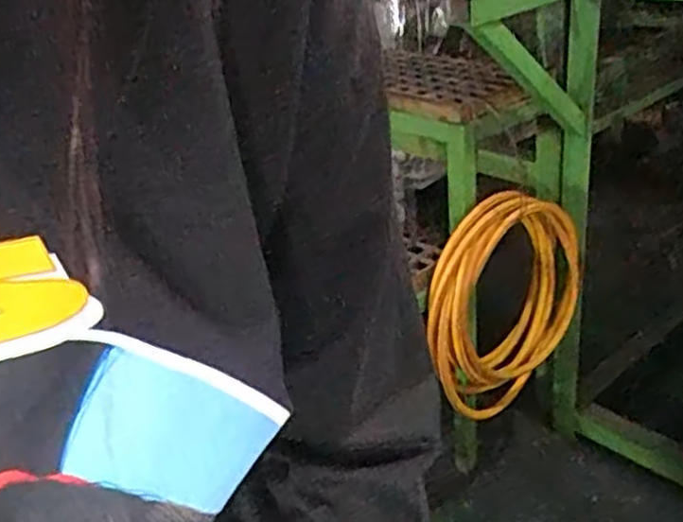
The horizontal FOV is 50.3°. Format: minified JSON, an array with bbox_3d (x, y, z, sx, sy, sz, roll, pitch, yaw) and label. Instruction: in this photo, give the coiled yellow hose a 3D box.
[{"bbox_3d":[0.267,0.078,1.236,0.300,0.413,0.068,-19,31,-22],"label":"coiled yellow hose"}]

